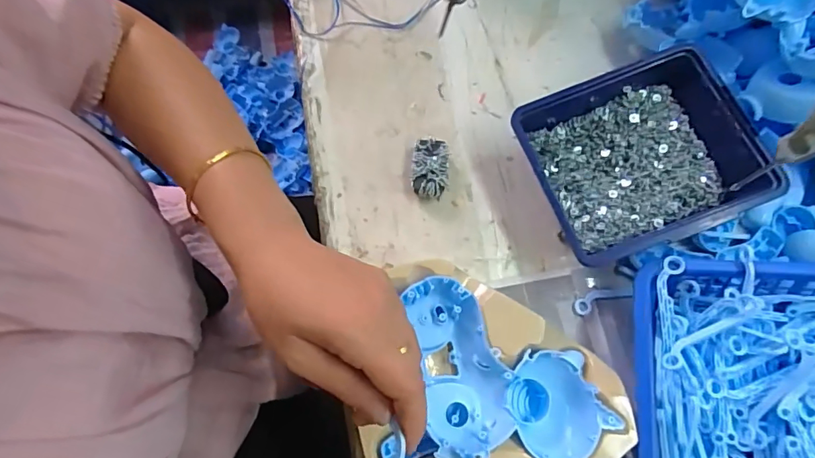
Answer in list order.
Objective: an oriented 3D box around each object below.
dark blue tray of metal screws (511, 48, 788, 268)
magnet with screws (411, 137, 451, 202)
[{"bbox_3d":[0.189,-0.055,0.395,0.172,0.071,0.143,-19,71,-7],"label":"dark blue tray of metal screws"},{"bbox_3d":[0.020,-0.055,0.418,0.031,0.021,0.053,6,70,1],"label":"magnet with screws"}]

